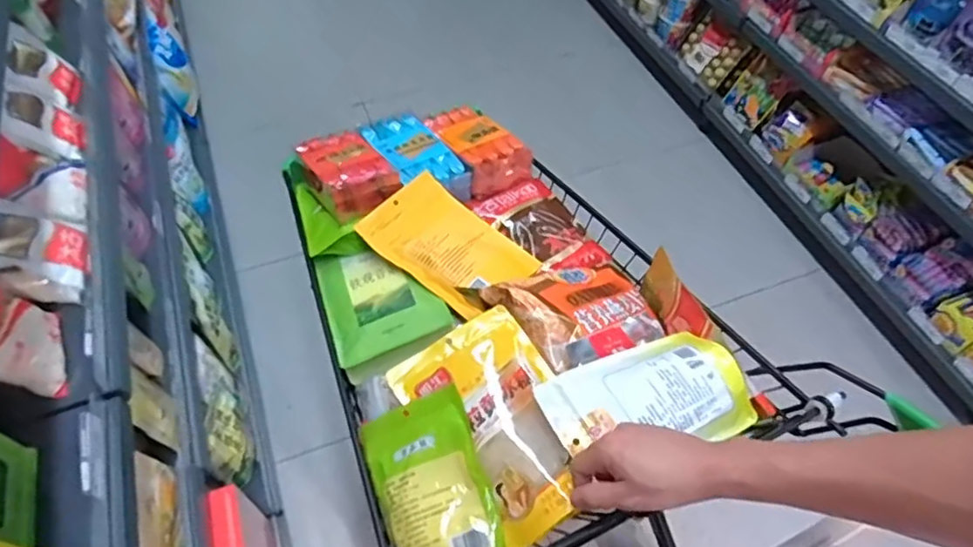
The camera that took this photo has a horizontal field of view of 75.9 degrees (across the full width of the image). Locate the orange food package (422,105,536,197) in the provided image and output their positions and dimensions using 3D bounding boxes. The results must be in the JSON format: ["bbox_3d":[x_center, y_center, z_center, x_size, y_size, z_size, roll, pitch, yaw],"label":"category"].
[{"bbox_3d":[-0.018,-0.212,0.995,0.095,0.051,0.186,-28,59,-19],"label":"orange food package"}]

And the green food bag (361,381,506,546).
[{"bbox_3d":[-0.056,0.213,0.625,0.118,0.016,0.178,-26,62,6],"label":"green food bag"}]

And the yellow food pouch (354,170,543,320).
[{"bbox_3d":[-0.055,-0.042,0.845,0.154,0.047,0.208,-38,63,-25],"label":"yellow food pouch"}]

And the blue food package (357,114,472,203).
[{"bbox_3d":[-0.112,-0.182,0.968,0.098,0.038,0.191,-28,59,-19],"label":"blue food package"}]

